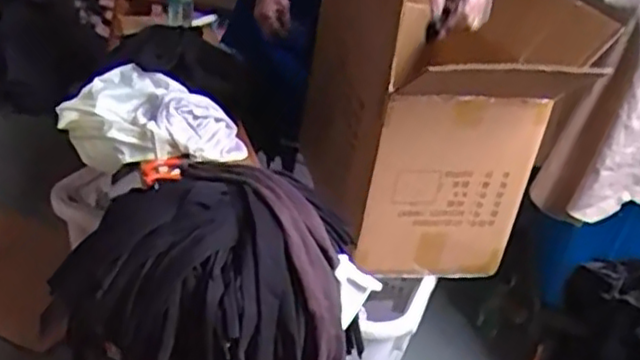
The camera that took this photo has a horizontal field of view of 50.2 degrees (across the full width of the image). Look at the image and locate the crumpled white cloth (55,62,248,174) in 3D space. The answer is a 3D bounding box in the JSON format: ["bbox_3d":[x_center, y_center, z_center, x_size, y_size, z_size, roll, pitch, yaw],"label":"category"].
[{"bbox_3d":[-0.248,-0.078,1.036,0.254,0.105,0.151,21,36,22],"label":"crumpled white cloth"}]

